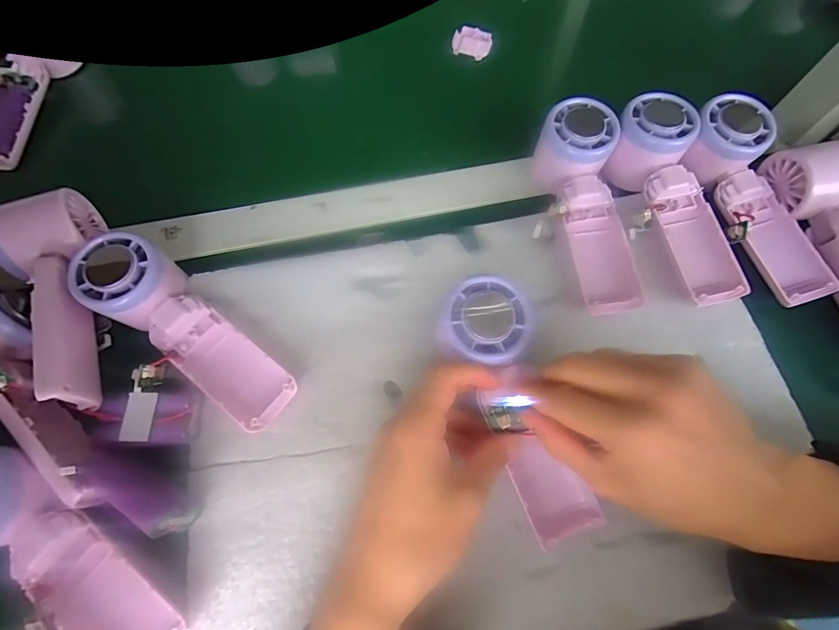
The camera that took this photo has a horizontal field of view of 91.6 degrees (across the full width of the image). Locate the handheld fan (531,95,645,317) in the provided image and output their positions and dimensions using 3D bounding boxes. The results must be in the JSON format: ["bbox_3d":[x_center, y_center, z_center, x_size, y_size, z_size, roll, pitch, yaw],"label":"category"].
[{"bbox_3d":[0.130,-0.082,0.320,0.058,0.045,0.163,-11,85,-5],"label":"handheld fan"}]

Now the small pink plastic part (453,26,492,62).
[{"bbox_3d":[0.054,-0.279,0.419,0.039,0.008,0.036,14,69,5],"label":"small pink plastic part"}]

